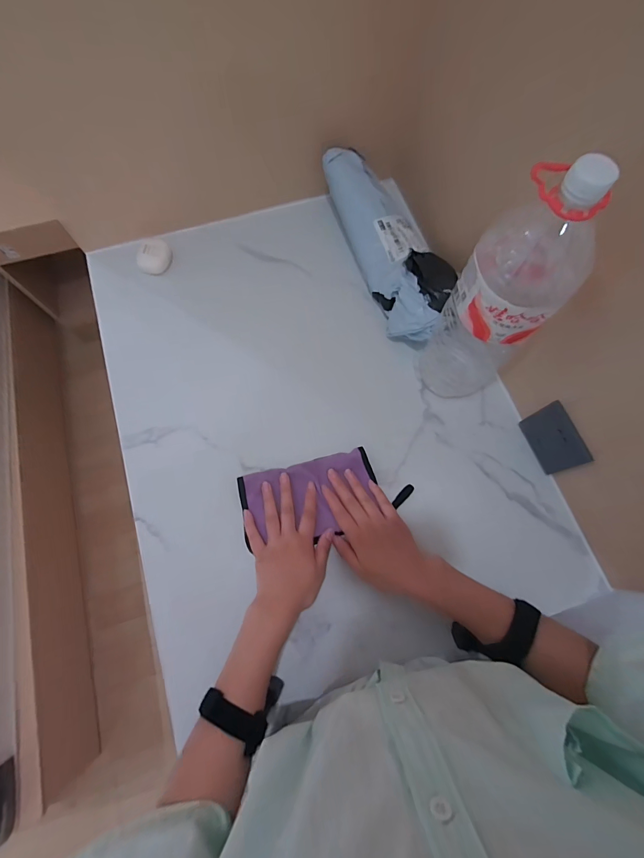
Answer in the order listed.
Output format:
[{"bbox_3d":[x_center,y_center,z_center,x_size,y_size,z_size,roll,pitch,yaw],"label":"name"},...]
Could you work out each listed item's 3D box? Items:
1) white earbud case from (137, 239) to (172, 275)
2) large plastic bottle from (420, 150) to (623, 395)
[{"bbox_3d":[-0.282,-0.292,0.607,0.050,0.021,0.056,6,73,0],"label":"white earbud case"},{"bbox_3d":[0.207,-0.140,0.420,0.111,0.329,0.109,-42,78,-12],"label":"large plastic bottle"}]

